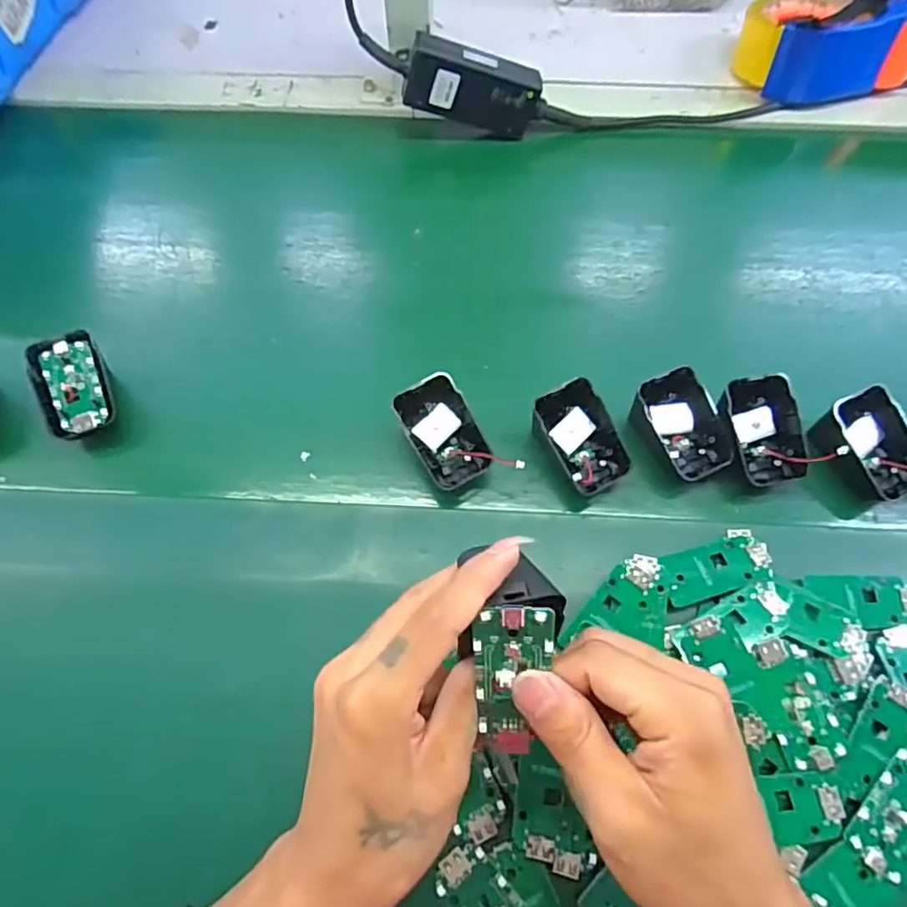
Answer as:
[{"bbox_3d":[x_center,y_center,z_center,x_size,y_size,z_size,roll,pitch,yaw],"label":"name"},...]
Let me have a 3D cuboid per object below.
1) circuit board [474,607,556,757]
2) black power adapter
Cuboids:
[{"bbox_3d":[0.022,0.089,0.238,0.031,0.008,0.061,6,104,5],"label":"circuit board"},{"bbox_3d":[0.020,-0.322,0.527,0.122,0.054,0.031,7,62,-16],"label":"black power adapter"}]

